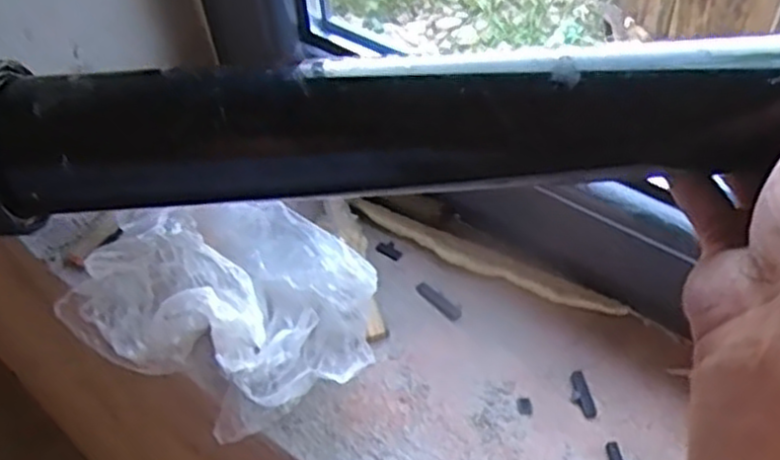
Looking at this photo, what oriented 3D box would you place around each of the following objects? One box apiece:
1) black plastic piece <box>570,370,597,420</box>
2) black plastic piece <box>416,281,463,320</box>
[{"bbox_3d":[0.133,0.115,0.536,0.014,0.004,0.035,-12,51,-5],"label":"black plastic piece"},{"bbox_3d":[0.038,0.055,0.599,0.013,0.004,0.044,-38,57,-23],"label":"black plastic piece"}]

